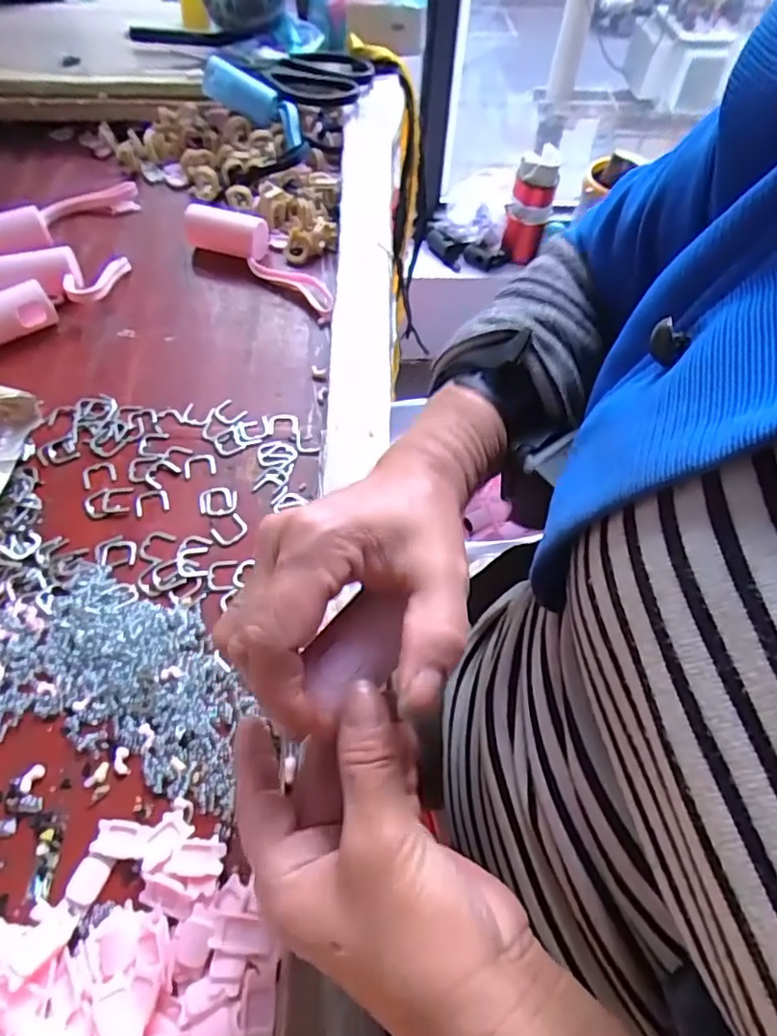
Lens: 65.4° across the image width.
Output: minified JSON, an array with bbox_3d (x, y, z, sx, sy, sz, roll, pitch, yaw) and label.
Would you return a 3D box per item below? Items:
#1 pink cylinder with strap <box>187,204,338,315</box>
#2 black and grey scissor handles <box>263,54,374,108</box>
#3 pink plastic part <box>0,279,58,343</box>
[{"bbox_3d":[-0.096,-0.211,0.484,0.151,0.033,0.046,30,62,17],"label":"pink cylinder with strap"},{"bbox_3d":[-0.067,-0.418,0.573,0.098,0.010,0.092,17,58,8],"label":"black and grey scissor handles"},{"bbox_3d":[-0.277,-0.147,0.440,0.063,0.034,0.032,-29,61,-17],"label":"pink plastic part"}]

